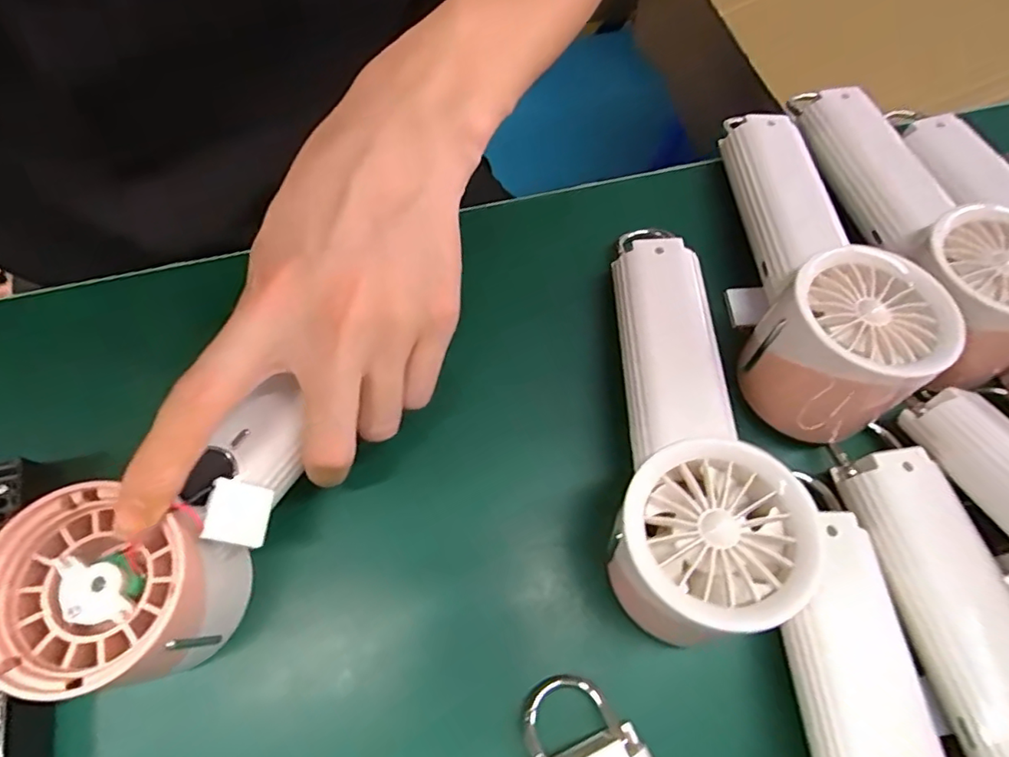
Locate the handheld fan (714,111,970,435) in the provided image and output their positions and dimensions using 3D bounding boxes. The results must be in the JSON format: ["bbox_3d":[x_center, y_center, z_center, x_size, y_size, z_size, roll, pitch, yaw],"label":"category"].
[{"bbox_3d":[0.144,-0.064,0.267,0.065,0.068,0.176,4,67,-2],"label":"handheld fan"}]

